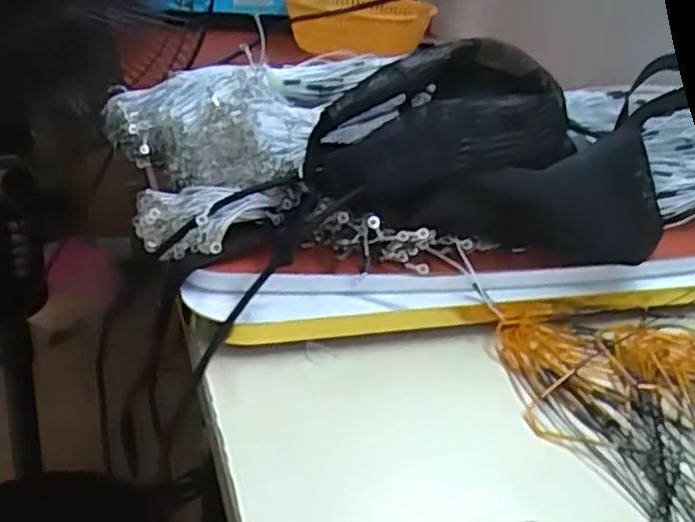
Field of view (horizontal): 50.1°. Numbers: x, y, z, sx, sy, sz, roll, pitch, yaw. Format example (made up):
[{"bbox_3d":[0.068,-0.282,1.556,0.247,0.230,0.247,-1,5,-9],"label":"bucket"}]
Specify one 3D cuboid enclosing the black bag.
[{"bbox_3d":[0.109,-0.086,0.572,0.284,0.115,0.132,-1,29,-12],"label":"black bag"}]

